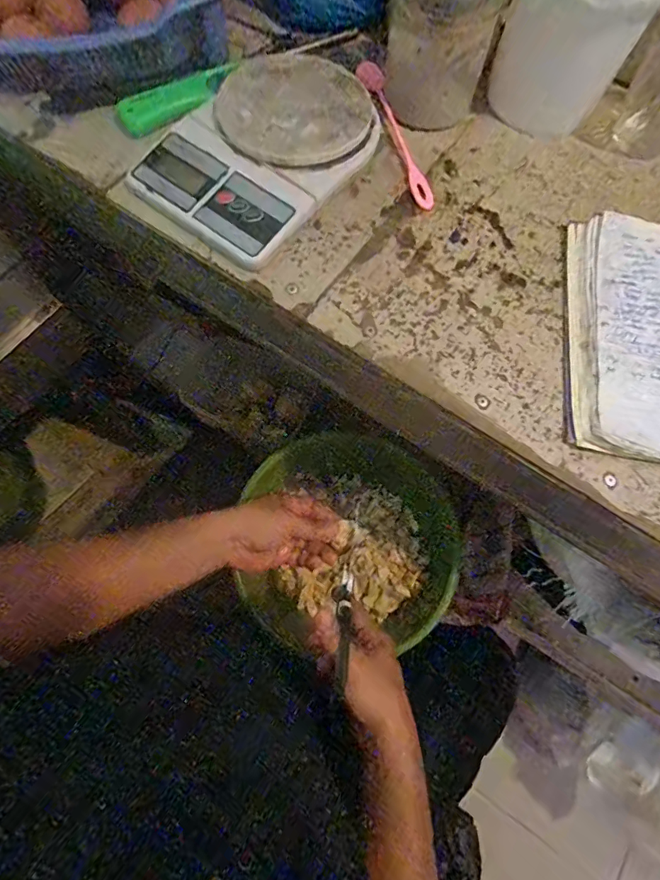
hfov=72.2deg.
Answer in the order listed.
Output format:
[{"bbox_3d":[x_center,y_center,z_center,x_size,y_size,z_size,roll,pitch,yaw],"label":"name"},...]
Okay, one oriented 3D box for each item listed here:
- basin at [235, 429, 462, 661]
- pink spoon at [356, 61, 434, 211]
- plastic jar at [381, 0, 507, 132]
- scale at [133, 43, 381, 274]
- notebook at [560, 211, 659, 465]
[{"bbox_3d":[0.020,0.129,0.639,0.311,0.087,0.315,1,70,-1],"label":"basin"},{"bbox_3d":[0.061,-0.288,0.423,0.022,0.018,0.174,-17,71,-8],"label":"pink spoon"},{"bbox_3d":[0.095,-0.351,0.400,0.089,0.106,0.076,11,70,3],"label":"plastic jar"},{"bbox_3d":[-0.057,-0.257,0.397,0.146,0.038,0.211,35,73,11],"label":"scale"},{"bbox_3d":[0.269,-0.081,0.356,0.161,0.017,0.210,9,70,2],"label":"notebook"}]

